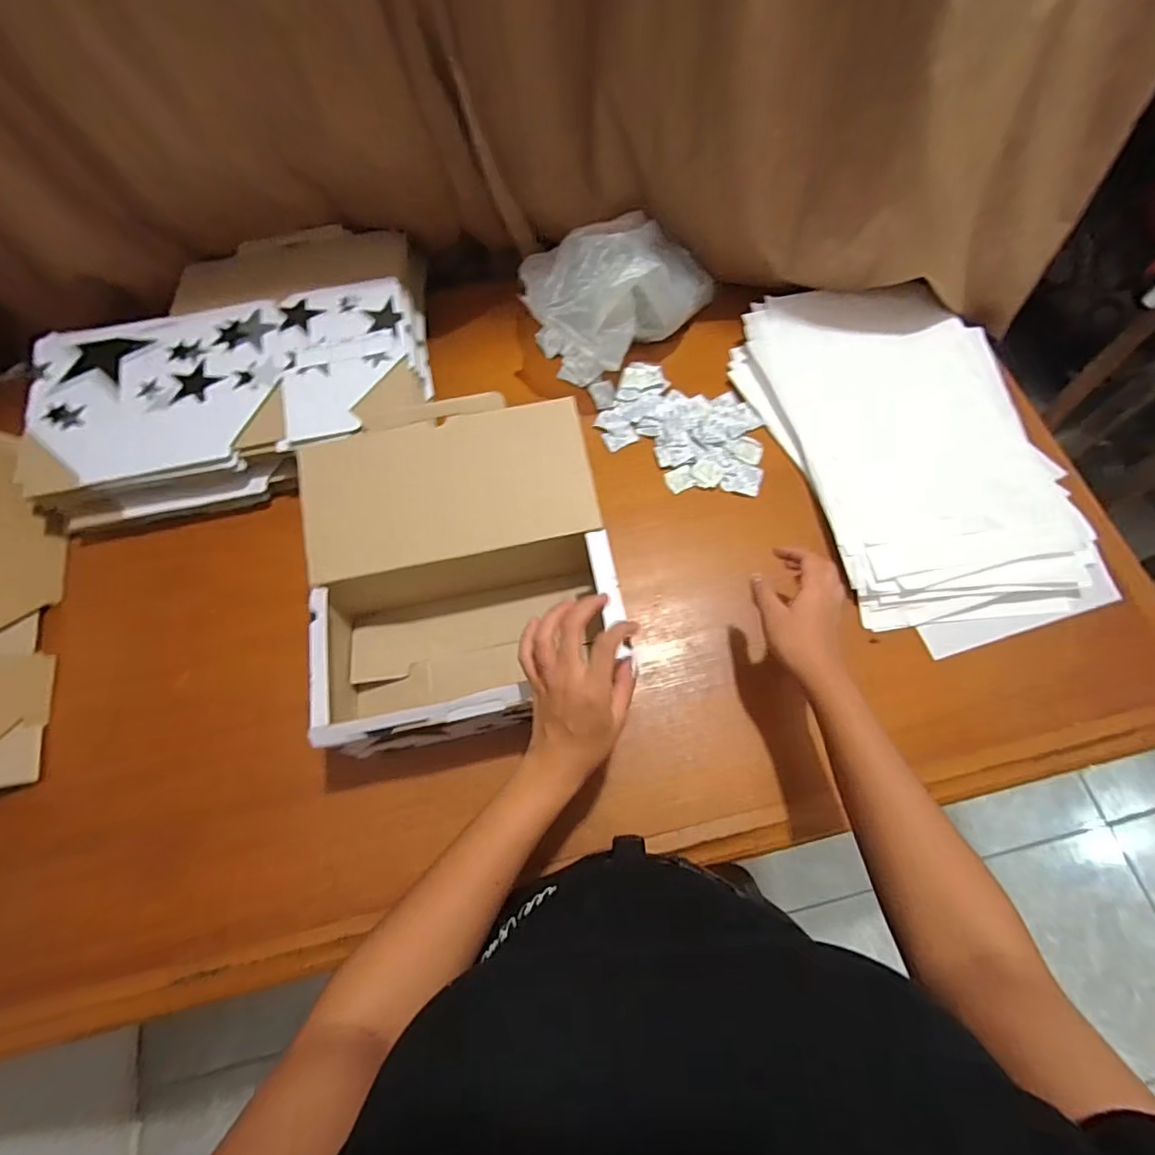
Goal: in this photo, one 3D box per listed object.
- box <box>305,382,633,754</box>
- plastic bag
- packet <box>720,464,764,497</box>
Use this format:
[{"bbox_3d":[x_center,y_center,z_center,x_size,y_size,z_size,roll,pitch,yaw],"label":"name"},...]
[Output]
[{"bbox_3d":[-0.117,-0.007,0.580,0.286,0.121,0.306,-14,71,-3],"label":"box"},{"bbox_3d":[0.040,-0.358,0.681,0.162,0.132,0.225,40,76,14],"label":"plastic bag"},{"bbox_3d":[0.192,-0.116,0.657,0.044,0.005,0.038,15,72,7],"label":"packet"}]

